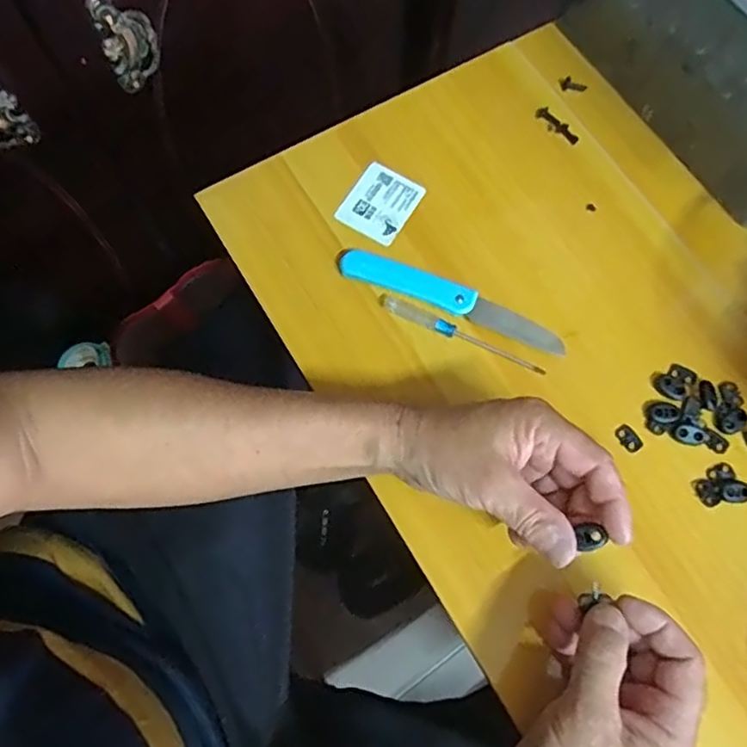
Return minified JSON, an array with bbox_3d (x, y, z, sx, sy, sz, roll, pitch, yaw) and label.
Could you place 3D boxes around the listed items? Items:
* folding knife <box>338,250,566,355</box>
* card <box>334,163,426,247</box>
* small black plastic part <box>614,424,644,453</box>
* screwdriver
[{"bbox_3d":[0.057,-0.055,0.454,0.165,0.007,0.028,21,73,4],"label":"folding knife"},{"bbox_3d":[0.006,-0.130,0.487,0.049,0.004,0.060,30,74,7],"label":"card"},{"bbox_3d":[0.173,0.044,0.431,0.013,0.004,0.019,-38,77,-12],"label":"small black plastic part"},{"bbox_3d":[0.061,-0.027,0.451,0.124,0.006,0.012,26,73,6],"label":"screwdriver"}]

